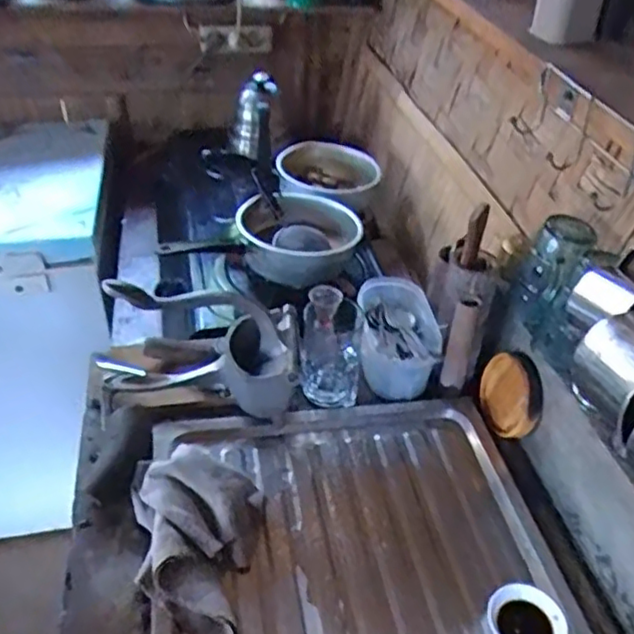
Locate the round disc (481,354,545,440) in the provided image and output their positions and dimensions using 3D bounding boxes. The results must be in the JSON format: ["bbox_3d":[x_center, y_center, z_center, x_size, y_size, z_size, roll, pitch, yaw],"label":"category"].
[{"bbox_3d":[0.238,0.092,0.796,0.016,0.102,0.104,9,39,-25],"label":"round disc"}]

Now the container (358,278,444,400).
[{"bbox_3d":[0.106,0.024,0.879,0.099,0.084,0.191,2,39,-2],"label":"container"}]

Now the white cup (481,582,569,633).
[{"bbox_3d":[0.195,0.296,0.613,0.075,0.034,0.073,2,39,-1],"label":"white cup"}]

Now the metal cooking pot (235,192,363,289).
[{"bbox_3d":[-0.032,-0.126,1.045,0.184,0.076,0.180,-5,40,-10],"label":"metal cooking pot"}]

